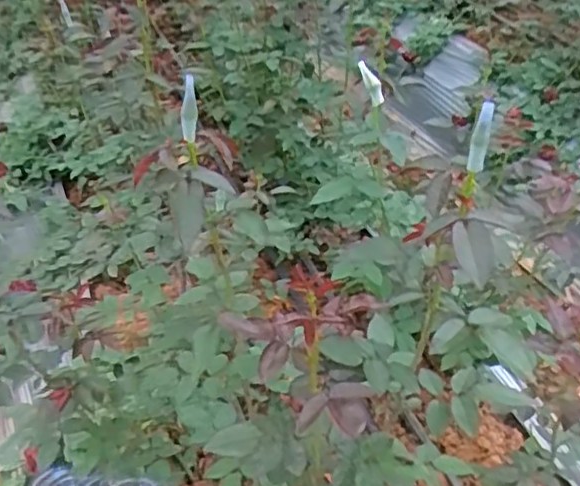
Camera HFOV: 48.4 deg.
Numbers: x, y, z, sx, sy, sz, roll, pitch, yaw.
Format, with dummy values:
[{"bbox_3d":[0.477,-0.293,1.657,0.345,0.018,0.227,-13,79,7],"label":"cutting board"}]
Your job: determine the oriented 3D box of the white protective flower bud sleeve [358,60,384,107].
[{"bbox_3d":[0.102,-0.201,0.811,0.020,0.077,0.011,-45,51,-4],"label":"white protective flower bud sleeve"}]

